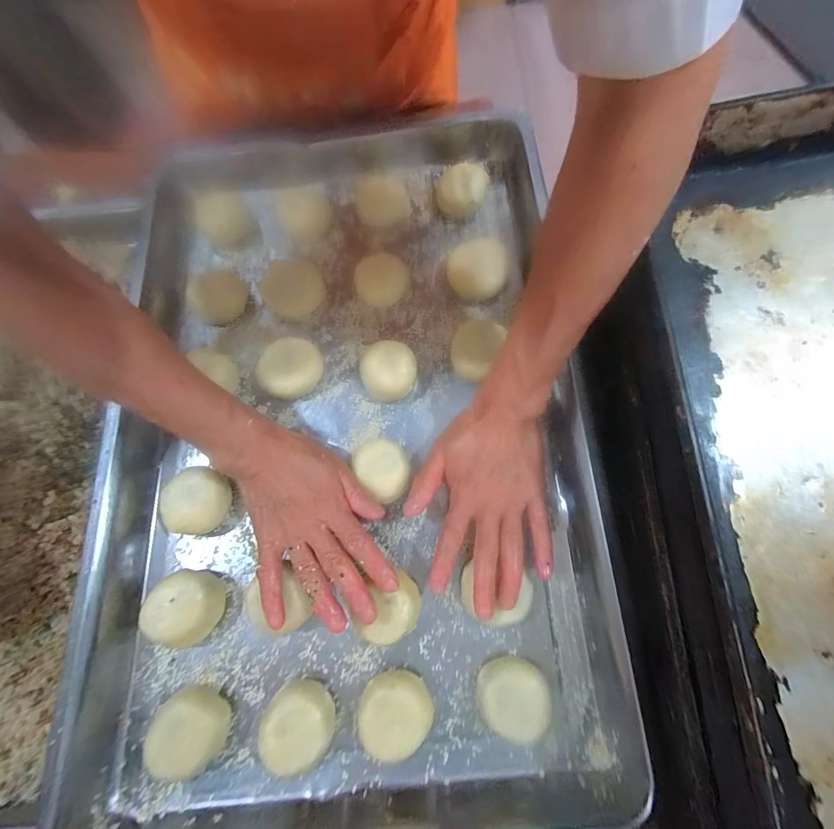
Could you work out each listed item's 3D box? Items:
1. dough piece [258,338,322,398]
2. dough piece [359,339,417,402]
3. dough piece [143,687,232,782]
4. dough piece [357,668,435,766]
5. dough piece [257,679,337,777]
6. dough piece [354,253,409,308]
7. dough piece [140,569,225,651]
[{"bbox_3d":[-0.117,-0.043,0.357,0.048,0.024,0.056,28,78,10],"label":"dough piece"},{"bbox_3d":[-0.026,-0.039,0.353,0.049,0.026,0.053,-1,74,3],"label":"dough piece"},{"bbox_3d":[-0.159,0.219,0.269,0.044,0.033,0.046,-1,74,3],"label":"dough piece"},{"bbox_3d":[-0.016,0.213,0.276,0.050,0.027,0.045,-21,74,-3],"label":"dough piece"},{"bbox_3d":[-0.084,0.220,0.274,0.051,0.027,0.050,-1,74,3],"label":"dough piece"},{"bbox_3d":[-0.035,-0.127,0.372,0.049,0.032,0.041,2,75,4],"label":"dough piece"},{"bbox_3d":[-0.178,0.149,0.292,0.048,0.034,0.055,-3,74,2],"label":"dough piece"}]

